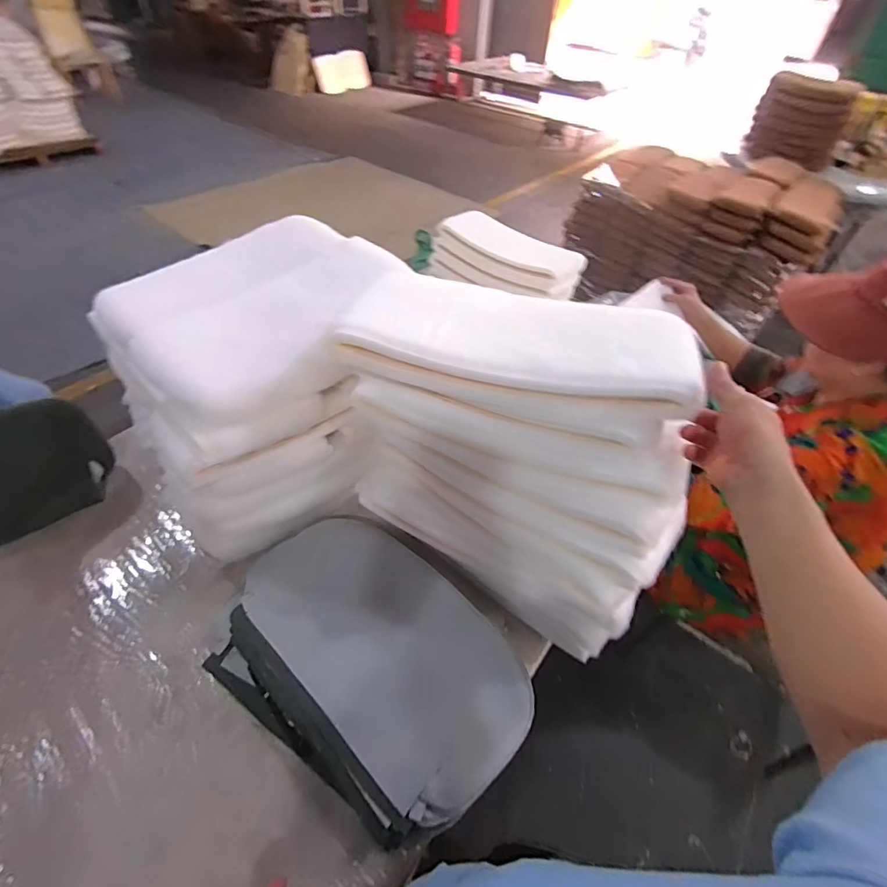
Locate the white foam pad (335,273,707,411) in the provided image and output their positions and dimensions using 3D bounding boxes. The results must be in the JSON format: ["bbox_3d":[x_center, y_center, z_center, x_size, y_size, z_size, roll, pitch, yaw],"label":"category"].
[{"bbox_3d":[0.098,-0.140,0.577,0.429,0.029,0.191,12,48,10],"label":"white foam pad"}]

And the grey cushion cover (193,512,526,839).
[{"bbox_3d":[-0.120,0.321,0.704,0.502,0.101,0.324,29,52,20],"label":"grey cushion cover"}]

